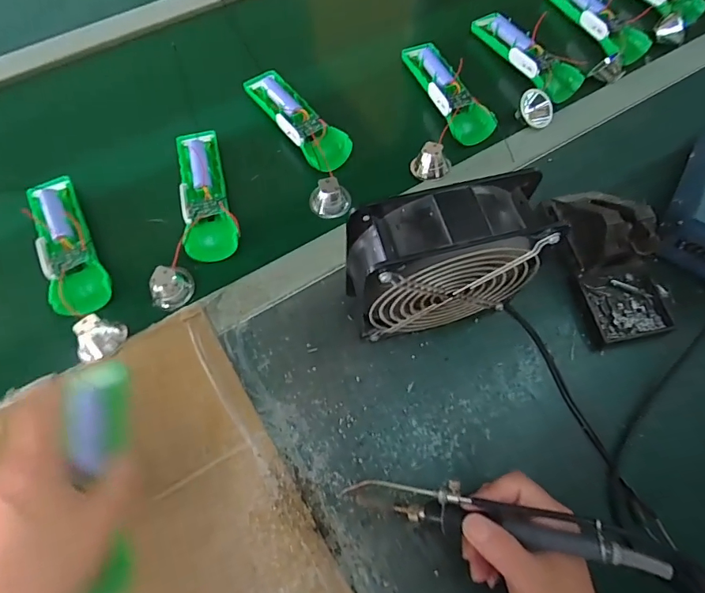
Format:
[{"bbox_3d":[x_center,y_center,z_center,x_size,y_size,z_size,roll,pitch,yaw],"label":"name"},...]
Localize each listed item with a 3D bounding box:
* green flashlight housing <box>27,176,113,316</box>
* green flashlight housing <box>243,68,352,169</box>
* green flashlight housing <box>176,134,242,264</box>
[{"bbox_3d":[-0.286,-0.050,0.458,0.045,0.030,0.161,-25,69,-12],"label":"green flashlight housing"},{"bbox_3d":[-0.066,-0.209,0.529,0.050,0.025,0.161,-35,76,-13],"label":"green flashlight housing"},{"bbox_3d":[-0.156,-0.114,0.488,0.054,0.021,0.158,-10,71,-6],"label":"green flashlight housing"}]

